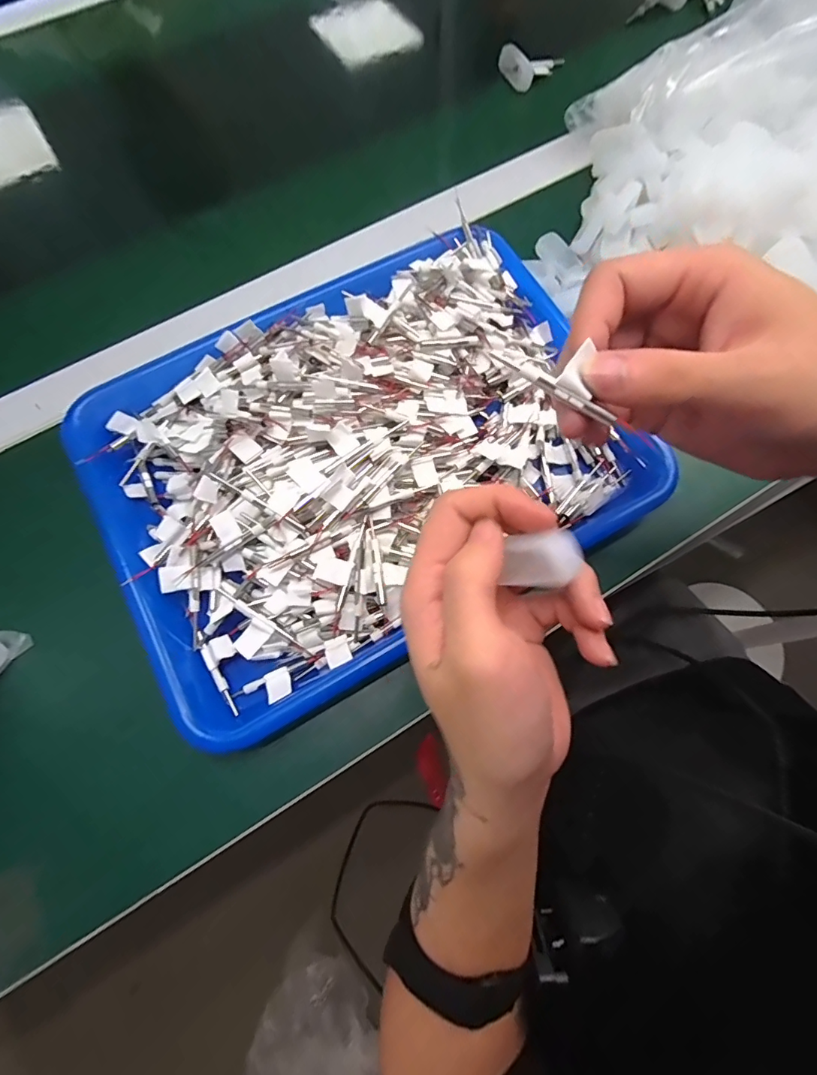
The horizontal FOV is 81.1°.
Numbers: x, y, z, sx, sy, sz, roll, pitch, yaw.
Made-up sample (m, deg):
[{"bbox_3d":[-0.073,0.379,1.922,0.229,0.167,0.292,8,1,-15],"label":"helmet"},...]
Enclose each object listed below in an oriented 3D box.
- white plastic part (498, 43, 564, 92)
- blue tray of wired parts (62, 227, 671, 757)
[{"bbox_3d":[0.115,-0.437,0.442,0.059,0.024,0.027,-8,73,-2],"label":"white plastic part"},{"bbox_3d":[-0.027,-0.059,0.305,0.330,0.045,0.248,-29,74,-8],"label":"blue tray of wired parts"}]

